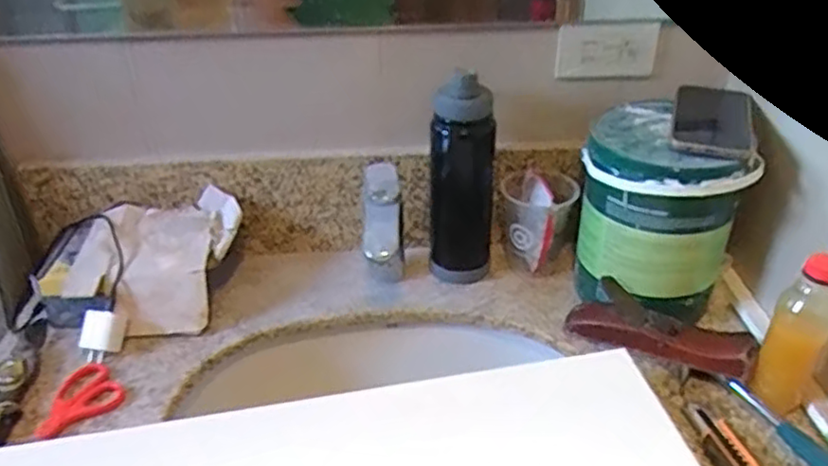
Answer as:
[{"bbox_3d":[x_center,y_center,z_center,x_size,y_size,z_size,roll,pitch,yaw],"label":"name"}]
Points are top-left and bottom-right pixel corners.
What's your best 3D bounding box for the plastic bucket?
[{"bbox_3d":[0.285,-0.021,0.775,0.178,0.197,0.164,10,35,17],"label":"plastic bucket"}]

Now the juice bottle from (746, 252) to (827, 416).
[{"bbox_3d":[0.375,0.092,0.645,0.055,0.165,0.063,23,40,33],"label":"juice bottle"}]

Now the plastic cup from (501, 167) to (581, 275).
[{"bbox_3d":[0.162,-0.012,0.874,0.089,0.133,0.091,-1,33,1],"label":"plastic cup"}]

